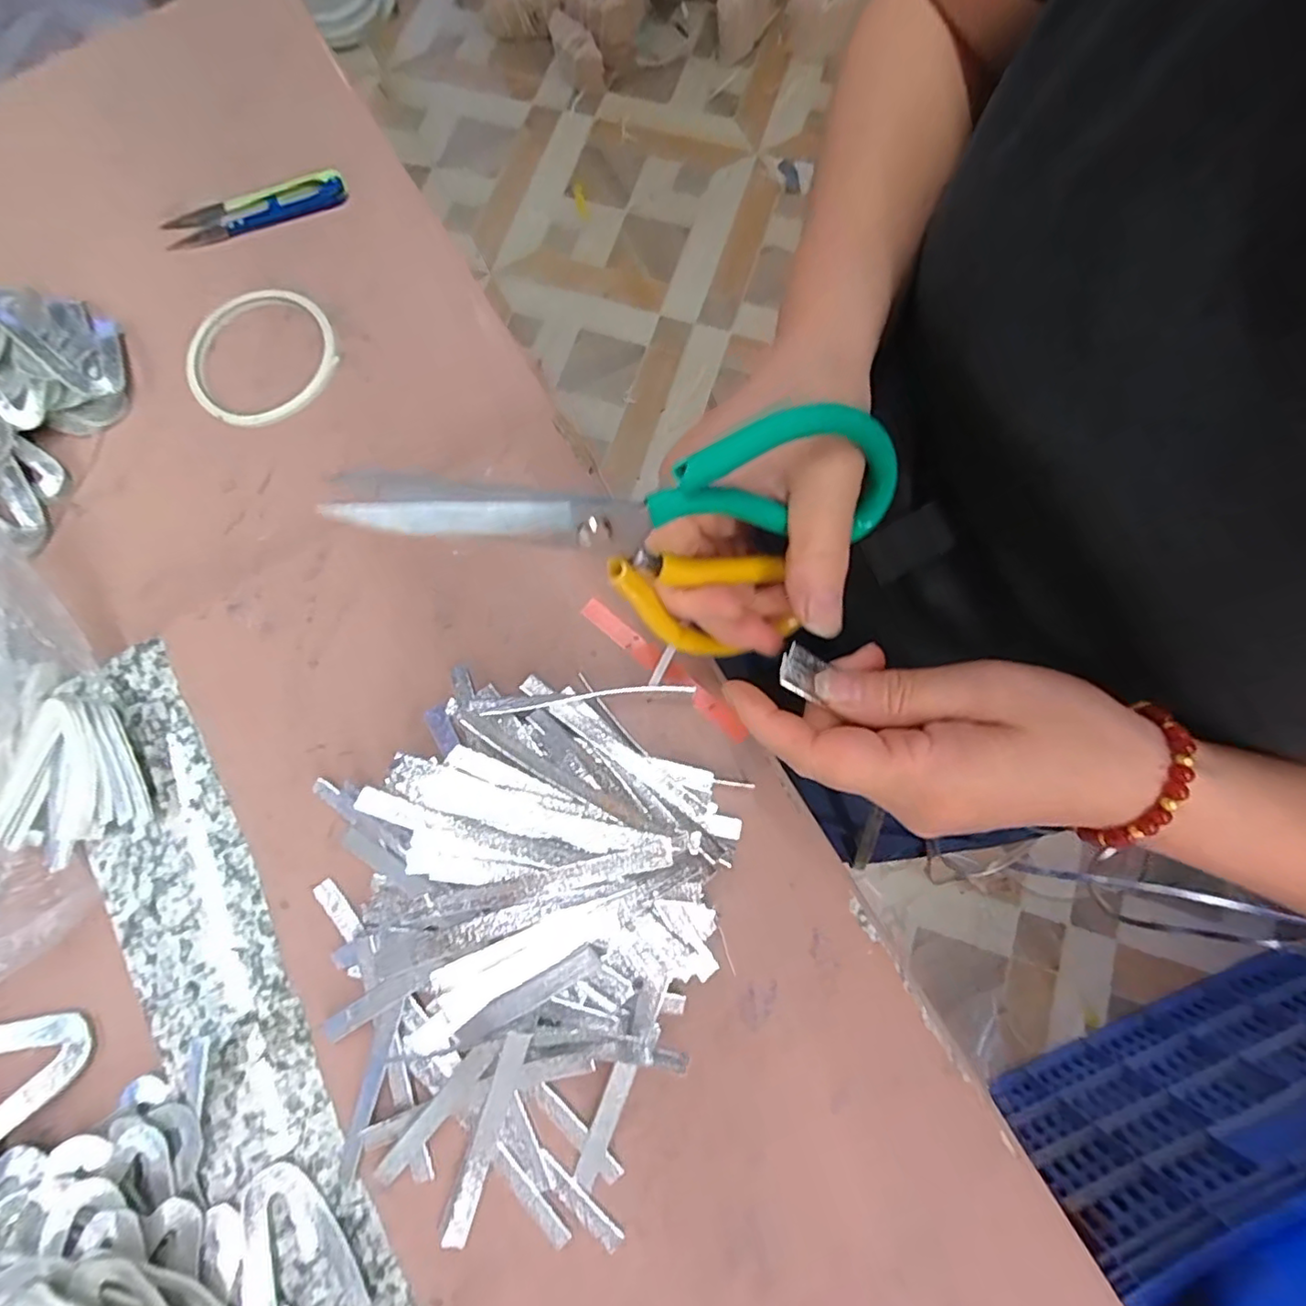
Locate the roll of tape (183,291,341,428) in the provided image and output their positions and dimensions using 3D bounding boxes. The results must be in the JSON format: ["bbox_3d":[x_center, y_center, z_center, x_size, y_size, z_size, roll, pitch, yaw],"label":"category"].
[{"bbox_3d":[-0.238,-0.180,0.369,0.091,0.005,0.089,0,76,1],"label":"roll of tape"}]

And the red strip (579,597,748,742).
[{"bbox_3d":[0.006,0.006,0.291,0.098,0.007,0.013,40,80,10],"label":"red strip"}]

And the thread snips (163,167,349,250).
[{"bbox_3d":[-0.256,-0.286,0.393,0.117,0.015,0.025,-16,77,-2],"label":"thread snips"}]

